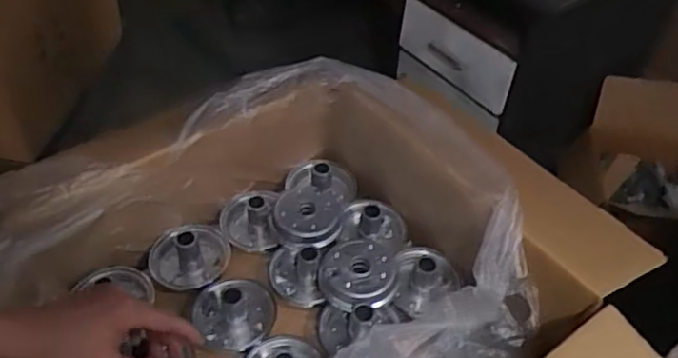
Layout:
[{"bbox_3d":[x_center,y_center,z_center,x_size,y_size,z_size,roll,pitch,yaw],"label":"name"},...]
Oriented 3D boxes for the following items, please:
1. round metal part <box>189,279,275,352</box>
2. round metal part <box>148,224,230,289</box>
[{"bbox_3d":[-0.118,0.143,0.679,0.084,0.066,0.080,1,46,-2],"label":"round metal part"},{"bbox_3d":[-0.177,0.091,0.728,0.093,0.064,0.082,-15,49,-17],"label":"round metal part"}]

